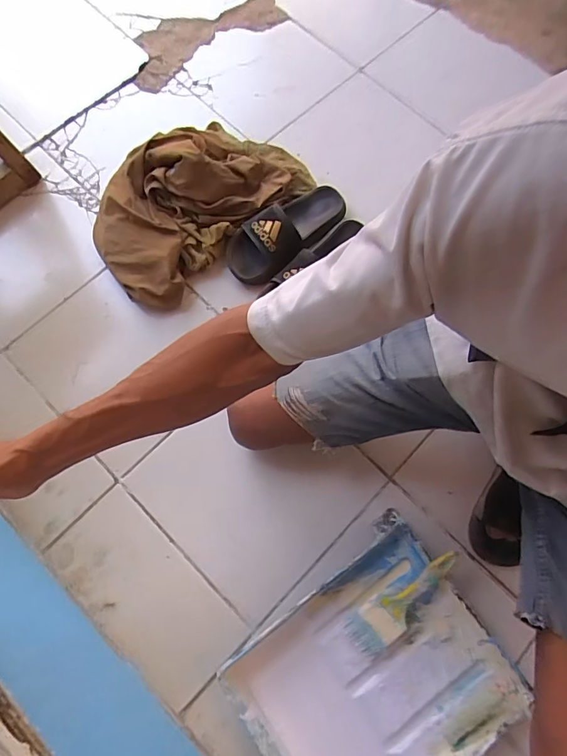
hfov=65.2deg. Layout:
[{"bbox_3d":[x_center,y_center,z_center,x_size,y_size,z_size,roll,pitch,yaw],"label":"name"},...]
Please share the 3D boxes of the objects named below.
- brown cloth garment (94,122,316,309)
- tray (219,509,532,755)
[{"bbox_3d":[-0.164,-0.347,0.828,0.430,0.125,0.245,-43,80,-12],"label":"brown cloth garment"},{"bbox_3d":[0.128,0.427,0.634,0.347,0.056,0.299,-34,78,-10],"label":"tray"}]

